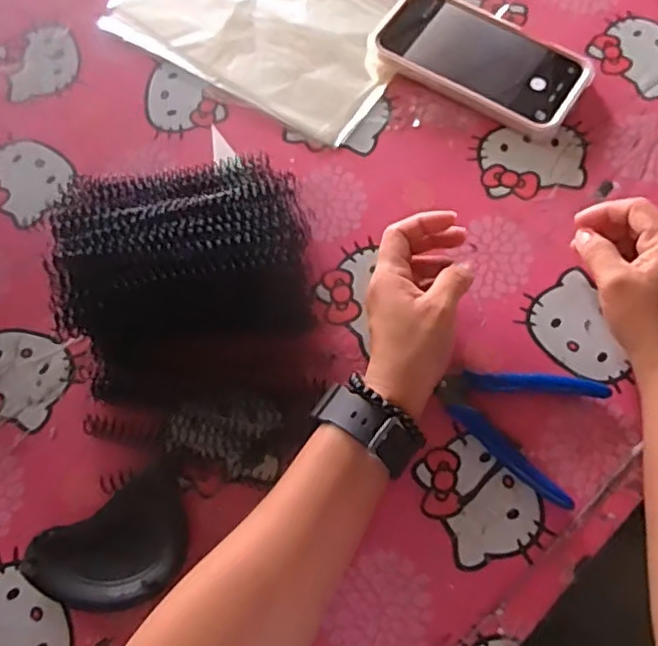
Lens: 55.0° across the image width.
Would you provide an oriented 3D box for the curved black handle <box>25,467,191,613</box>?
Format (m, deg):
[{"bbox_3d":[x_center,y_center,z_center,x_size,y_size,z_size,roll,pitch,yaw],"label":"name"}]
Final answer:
[{"bbox_3d":[-0.129,0.142,0.394,0.095,0.022,0.066,-32,71,-9],"label":"curved black handle"}]

